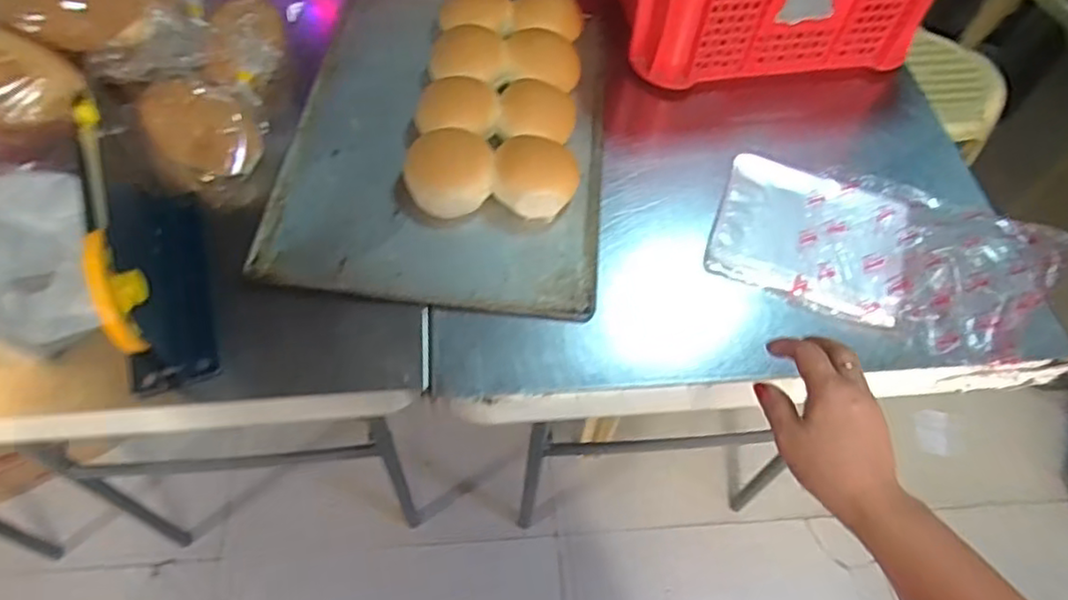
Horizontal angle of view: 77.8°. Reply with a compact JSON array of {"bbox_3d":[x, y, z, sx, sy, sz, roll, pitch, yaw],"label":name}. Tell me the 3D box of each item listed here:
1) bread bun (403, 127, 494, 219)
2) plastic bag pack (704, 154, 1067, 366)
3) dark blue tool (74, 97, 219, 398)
[{"bbox_3d":[-0.084,-0.127,0.666,0.086,0.046,0.075,-12,60,-12],"label":"bread bun"},{"bbox_3d":[0.343,-0.058,0.657,0.306,0.051,0.173,22,59,9],"label":"plastic bag pack"},{"bbox_3d":[-0.324,-0.049,0.548,0.060,0.142,0.223,-12,60,-12],"label":"dark blue tool"}]

